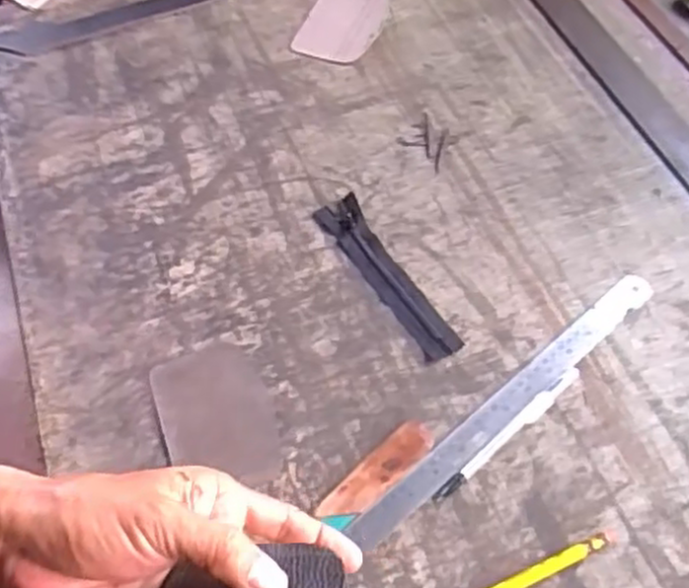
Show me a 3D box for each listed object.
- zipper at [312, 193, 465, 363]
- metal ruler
[{"bbox_3d":[0.035,-0.017,0.652,0.042,0.004,0.183,-26,60,-14],"label":"zipper"},{"bbox_3d":[0.134,0.083,0.590,0.327,0.004,0.027,-37,67,-21],"label":"metal ruler"}]

